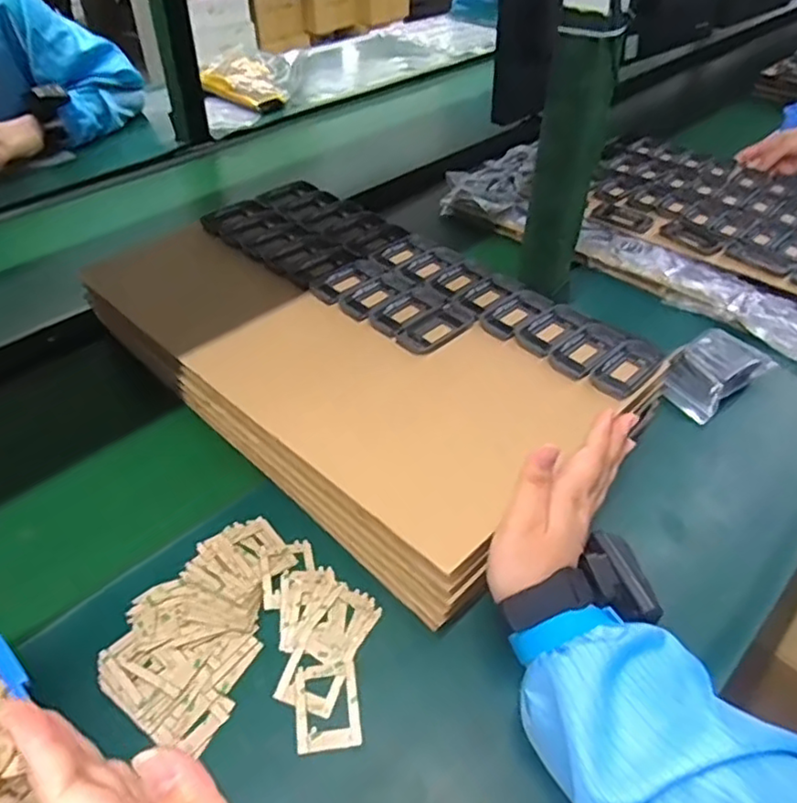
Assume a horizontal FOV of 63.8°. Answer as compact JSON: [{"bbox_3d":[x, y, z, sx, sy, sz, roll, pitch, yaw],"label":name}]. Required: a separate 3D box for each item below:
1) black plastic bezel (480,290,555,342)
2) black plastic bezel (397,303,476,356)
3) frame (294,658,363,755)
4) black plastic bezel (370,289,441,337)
[{"bbox_3d":[0.118,-0.089,0.637,0.088,0.009,0.039,-34,53,-31],"label":"black plastic bezel"},{"bbox_3d":[0.035,-0.071,0.623,0.044,0.014,0.078,34,53,30],"label":"black plastic bezel"},{"bbox_3d":[-0.047,0.199,0.419,0.041,0.004,0.054,-6,46,-7],"label":"frame"},{"bbox_3d":[0.007,-0.089,0.641,0.040,0.014,0.078,29,50,26],"label":"black plastic bezel"}]

